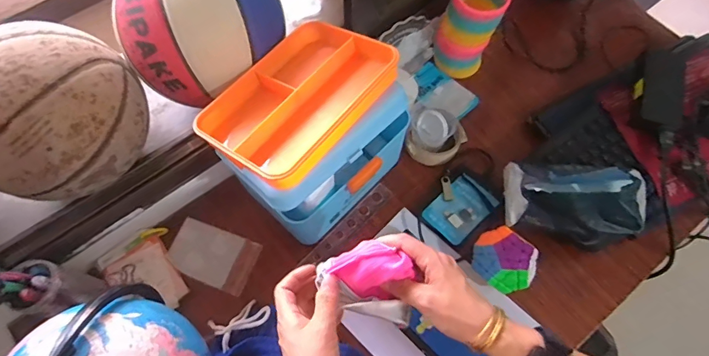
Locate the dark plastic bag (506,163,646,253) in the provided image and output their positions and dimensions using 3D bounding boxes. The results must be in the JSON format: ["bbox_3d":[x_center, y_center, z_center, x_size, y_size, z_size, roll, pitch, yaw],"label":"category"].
[{"bbox_3d":[0.288,0.031,0.568,0.170,0.092,0.090,8,67,3],"label":"dark plastic bag"}]

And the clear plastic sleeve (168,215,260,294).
[{"bbox_3d":[-0.205,0.112,0.614,0.120,0.004,0.075,20,66,3],"label":"clear plastic sleeve"}]

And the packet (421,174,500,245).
[{"bbox_3d":[0.155,0.046,0.625,0.096,0.026,0.069,-41,72,-16],"label":"packet"}]

